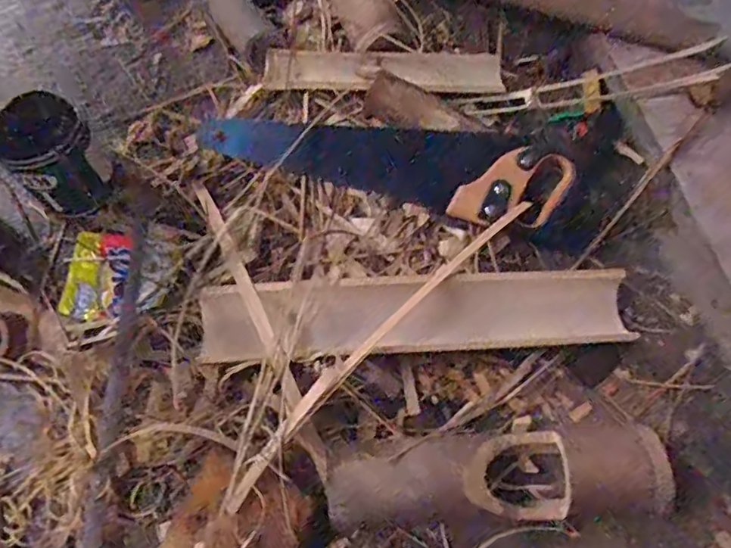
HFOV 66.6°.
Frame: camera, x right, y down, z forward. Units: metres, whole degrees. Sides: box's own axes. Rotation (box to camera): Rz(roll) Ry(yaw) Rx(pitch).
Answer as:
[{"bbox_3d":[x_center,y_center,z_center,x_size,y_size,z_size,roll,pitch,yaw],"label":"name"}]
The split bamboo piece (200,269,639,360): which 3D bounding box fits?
[{"bbox_3d":[0.054,0.040,0.582,0.450,0.047,0.085,-6,67,1],"label":"split bamboo piece"}]

